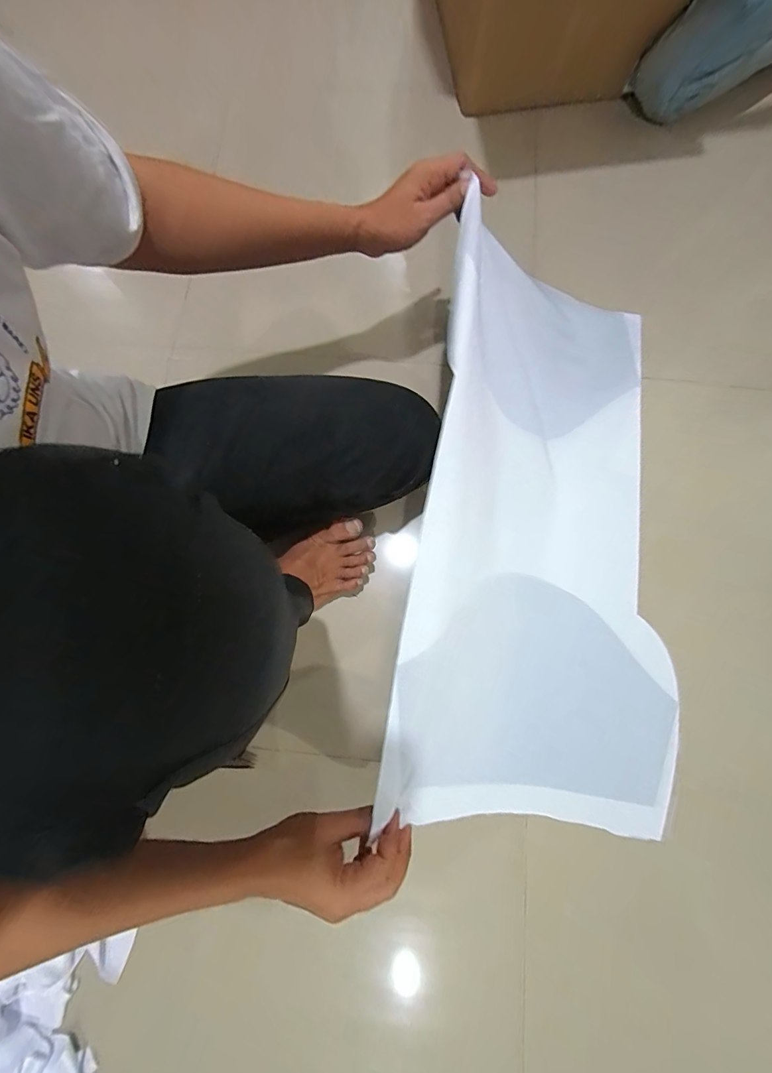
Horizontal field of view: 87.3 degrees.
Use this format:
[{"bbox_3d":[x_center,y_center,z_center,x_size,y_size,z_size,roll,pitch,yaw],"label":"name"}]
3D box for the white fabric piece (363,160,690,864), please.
[{"bbox_3d":[0.212,-0.013,0.550,0.409,0.262,0.734,1,82,2],"label":"white fabric piece"}]

